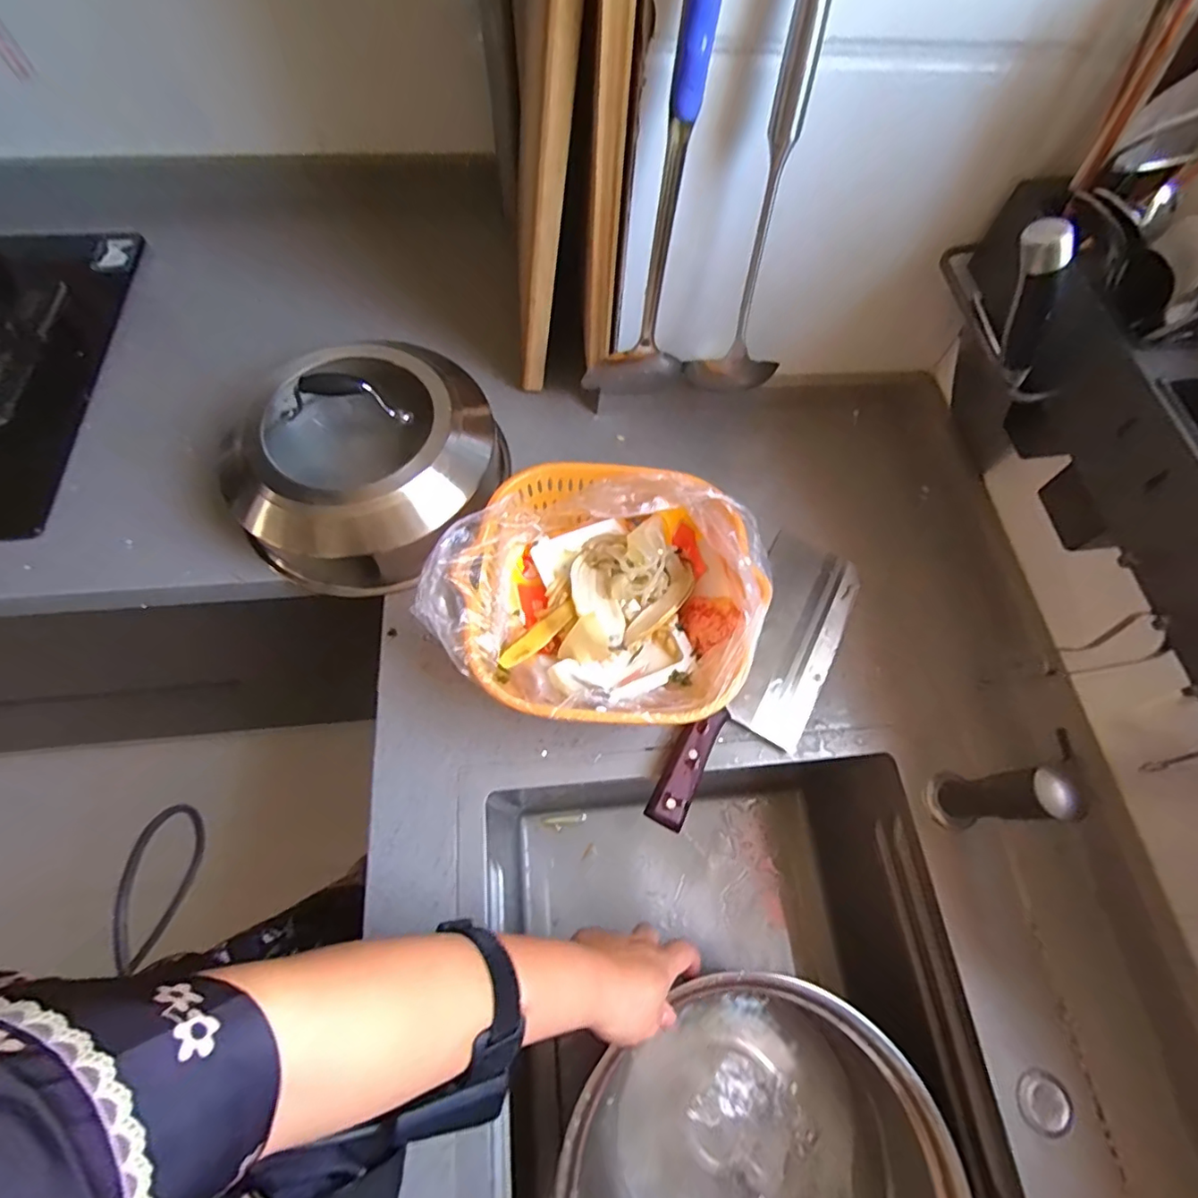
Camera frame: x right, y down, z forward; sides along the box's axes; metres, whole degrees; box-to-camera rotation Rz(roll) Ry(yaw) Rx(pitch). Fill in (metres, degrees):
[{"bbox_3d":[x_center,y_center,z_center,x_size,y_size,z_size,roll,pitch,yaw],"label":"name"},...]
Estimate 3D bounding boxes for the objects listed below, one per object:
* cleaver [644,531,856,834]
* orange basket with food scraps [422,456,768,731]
[{"bbox_3d":[0.152,0.072,0.502,0.091,0.027,0.306,28,69,9],"label":"cleaver"},{"bbox_3d":[0.000,0.001,0.483,0.251,0.100,0.224,22,68,7],"label":"orange basket with food scraps"}]

